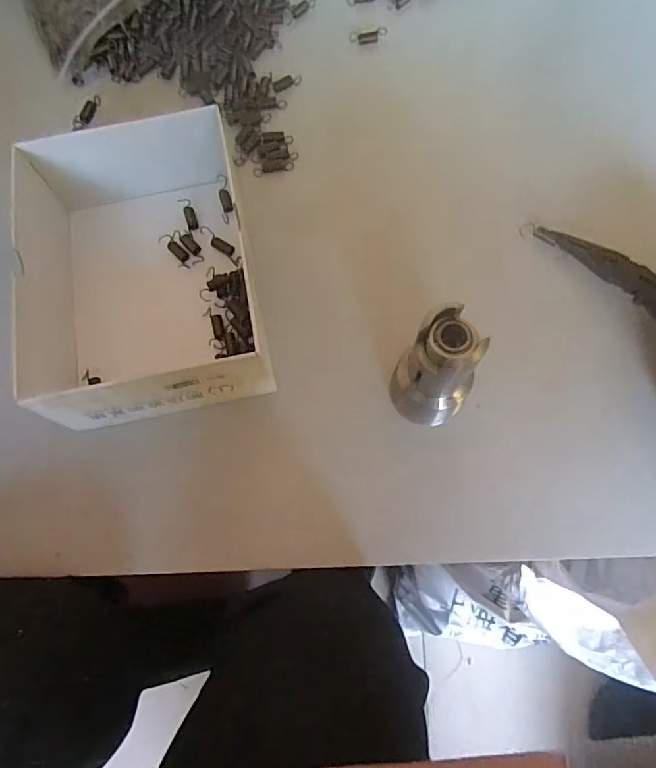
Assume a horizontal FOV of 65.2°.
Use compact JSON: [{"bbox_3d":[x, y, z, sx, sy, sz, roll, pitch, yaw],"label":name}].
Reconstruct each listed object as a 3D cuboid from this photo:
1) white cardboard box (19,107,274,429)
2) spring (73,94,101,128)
[{"bbox_3d":[-0.120,-0.074,0.328,0.147,0.063,0.177,-12,72,-3],"label":"white cardboard box"},{"bbox_3d":[-0.188,-0.214,0.401,0.008,0.006,0.035,21,74,8],"label":"spring"}]

